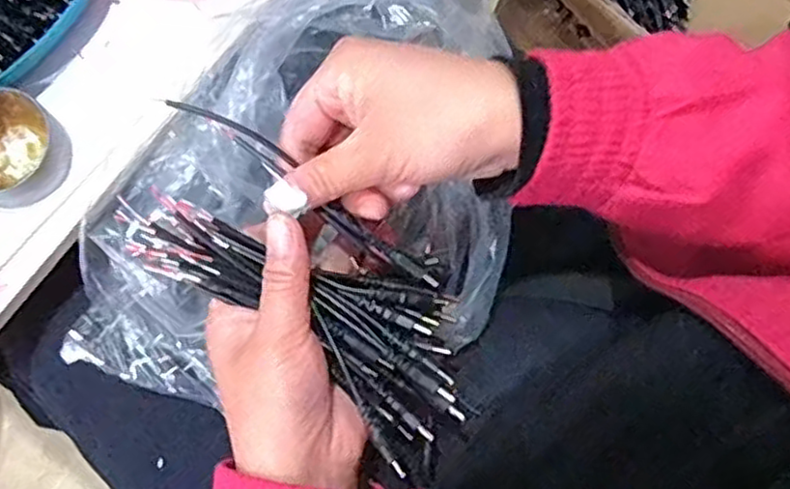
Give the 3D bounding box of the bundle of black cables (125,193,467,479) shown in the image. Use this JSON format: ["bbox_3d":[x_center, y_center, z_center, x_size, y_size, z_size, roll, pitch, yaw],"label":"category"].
[{"bbox_3d":[-0.047,0.025,0.327,0.174,0.033,0.072,31,80,2],"label":"bundle of black cables"}]

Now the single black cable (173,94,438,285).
[{"bbox_3d":[-0.040,-0.024,0.328,0.148,0.005,0.016,39,80,-7],"label":"single black cable"}]

